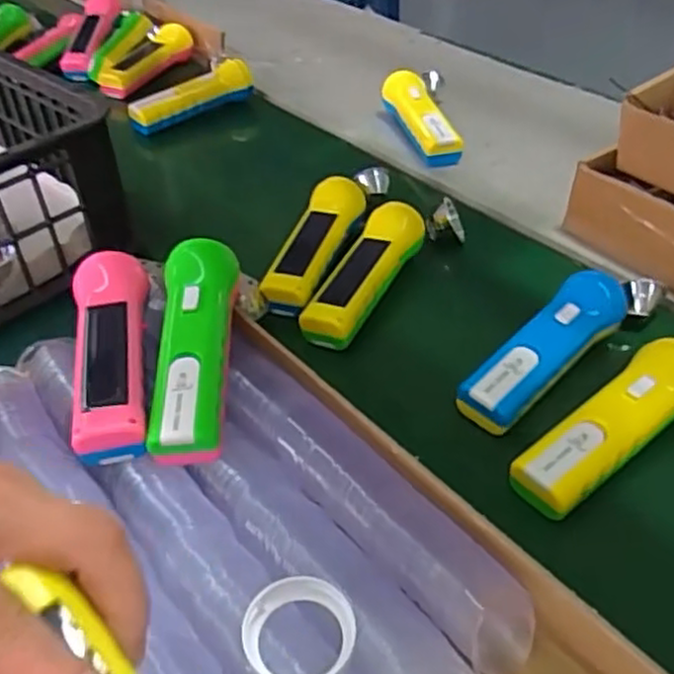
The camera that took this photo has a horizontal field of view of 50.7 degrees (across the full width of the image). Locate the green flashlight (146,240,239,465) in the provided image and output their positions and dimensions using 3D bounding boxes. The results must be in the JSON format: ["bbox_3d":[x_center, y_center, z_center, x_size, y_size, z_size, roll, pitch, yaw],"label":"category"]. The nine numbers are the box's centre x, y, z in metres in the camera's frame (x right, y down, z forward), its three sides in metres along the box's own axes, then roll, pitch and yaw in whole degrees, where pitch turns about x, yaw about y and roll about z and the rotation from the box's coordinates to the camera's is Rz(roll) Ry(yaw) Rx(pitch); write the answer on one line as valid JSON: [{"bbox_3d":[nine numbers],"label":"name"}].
[{"bbox_3d":[-0.092,0.007,0.465,0.046,0.041,0.154,-1,55,-1],"label":"green flashlight"}]

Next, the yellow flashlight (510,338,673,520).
[{"bbox_3d":[0.202,0.050,0.479,0.204,0.046,0.042,-28,48,-25],"label":"yellow flashlight"}]

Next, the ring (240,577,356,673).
[{"bbox_3d":[-0.019,0.148,0.349,0.054,0.023,0.052,-2,42,2],"label":"ring"}]

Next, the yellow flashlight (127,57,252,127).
[{"bbox_3d":[-0.180,-0.299,0.874,0.153,0.048,0.045,-31,49,-27],"label":"yellow flashlight"}]

